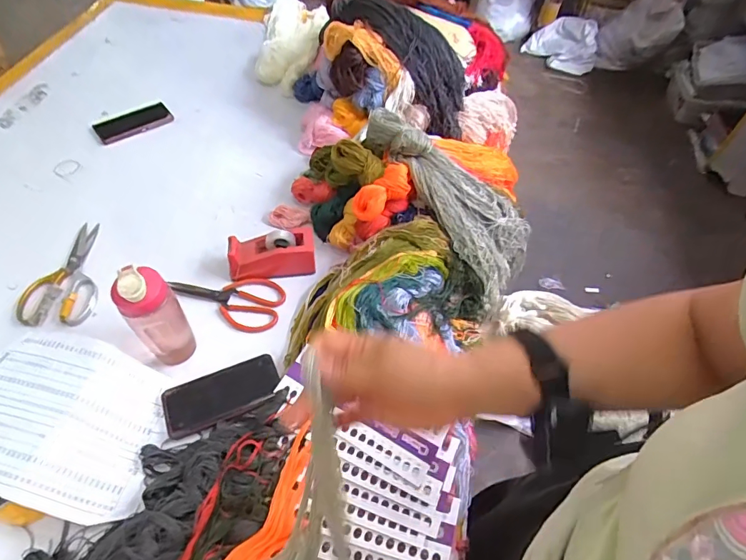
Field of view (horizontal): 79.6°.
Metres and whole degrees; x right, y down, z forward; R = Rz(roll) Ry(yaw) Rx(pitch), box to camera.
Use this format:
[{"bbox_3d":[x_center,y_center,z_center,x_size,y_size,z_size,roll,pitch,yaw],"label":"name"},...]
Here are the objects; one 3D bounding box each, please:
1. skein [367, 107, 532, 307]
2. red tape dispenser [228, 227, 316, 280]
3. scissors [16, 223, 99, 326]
[{"bbox_3d":[0.137,-0.158,0.814,0.159,0.088,0.395,-42,91,-27],"label":"skein"},{"bbox_3d":[-0.180,-0.045,0.797,0.150,0.066,0.056,-7,55,-8],"label":"red tape dispenser"},{"bbox_3d":[-0.518,-0.022,0.777,0.104,0.025,0.217,-1,54,-4],"label":"scissors"}]

